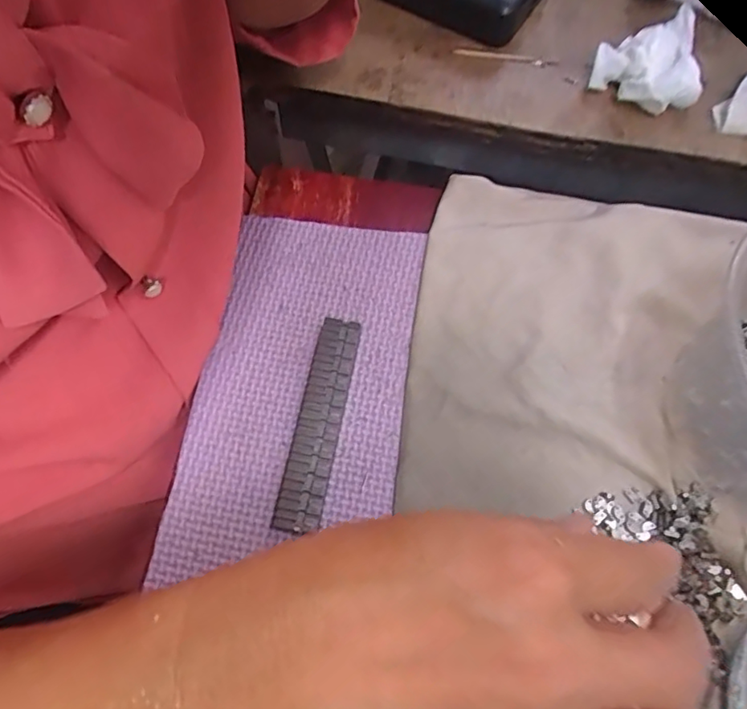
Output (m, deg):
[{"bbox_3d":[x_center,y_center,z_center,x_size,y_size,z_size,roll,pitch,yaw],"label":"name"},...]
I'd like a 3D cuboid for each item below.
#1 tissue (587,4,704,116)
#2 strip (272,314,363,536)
[{"bbox_3d":[0.139,-0.147,0.287,0.045,0.028,0.043,-15,67,-8],"label":"tissue"},{"bbox_3d":[-0.023,0.030,0.255,0.019,0.011,0.098,11,66,4],"label":"strip"}]

